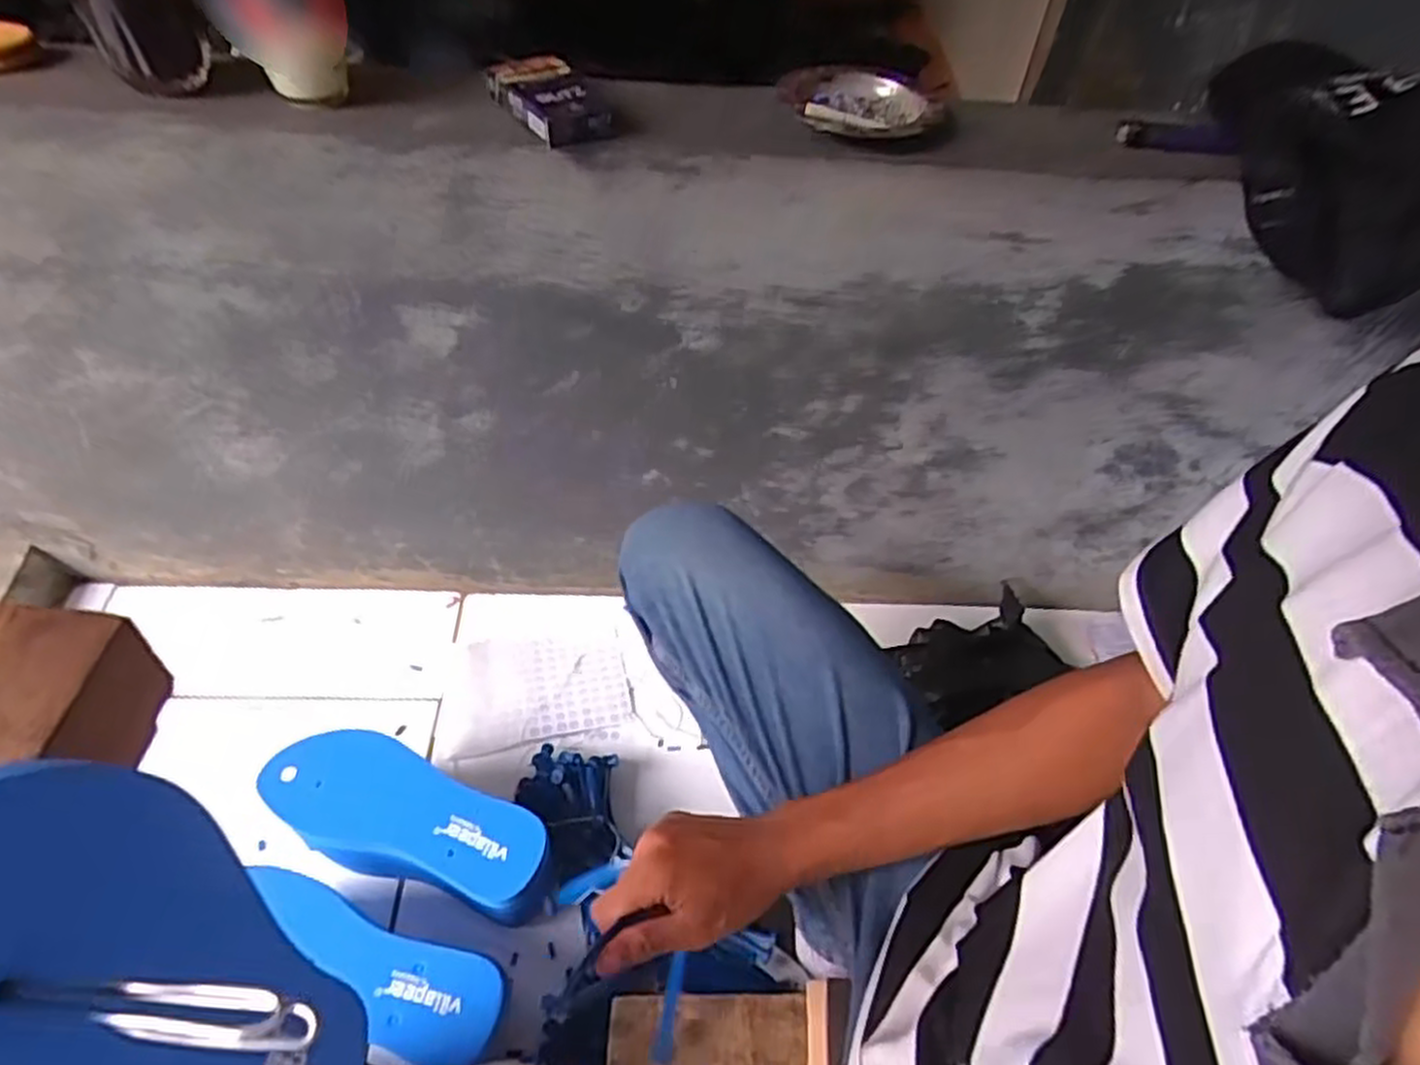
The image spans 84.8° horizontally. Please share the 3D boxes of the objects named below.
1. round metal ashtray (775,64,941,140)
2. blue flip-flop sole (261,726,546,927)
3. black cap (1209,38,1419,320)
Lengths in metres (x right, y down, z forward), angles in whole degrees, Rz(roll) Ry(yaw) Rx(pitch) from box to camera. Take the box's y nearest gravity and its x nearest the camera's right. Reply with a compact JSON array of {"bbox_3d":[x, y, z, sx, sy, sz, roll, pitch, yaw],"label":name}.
[{"bbox_3d":[0.110,-0.321,0.584,0.116,0.027,0.114,2,52,-3],"label":"round metal ashtray"},{"bbox_3d":[-0.247,0.236,0.637,0.255,0.025,0.091,21,54,11],"label":"blue flip-flop sole"},{"bbox_3d":[0.440,-0.276,0.568,0.120,0.118,0.206,-7,53,-10],"label":"black cap"}]

